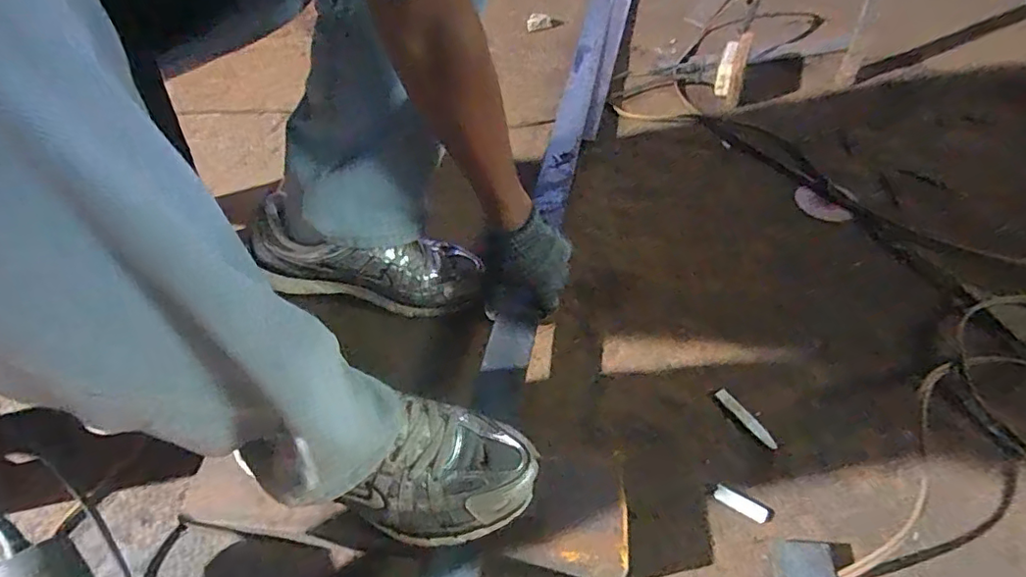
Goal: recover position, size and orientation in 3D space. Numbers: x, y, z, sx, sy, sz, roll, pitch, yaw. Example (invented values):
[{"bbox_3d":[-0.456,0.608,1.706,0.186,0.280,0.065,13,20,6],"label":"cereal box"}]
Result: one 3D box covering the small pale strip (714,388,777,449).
[{"bbox_3d":[0.239,0.132,0.566,0.013,0.004,0.075,-27,54,-19],"label":"small pale strip"}]

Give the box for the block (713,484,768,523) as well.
[{"bbox_3d":[0.211,0.200,0.512,0.047,0.004,0.016,26,56,23],"label":"block"}]

